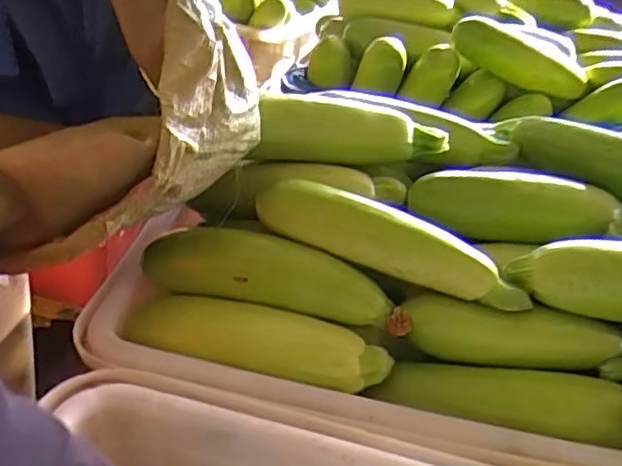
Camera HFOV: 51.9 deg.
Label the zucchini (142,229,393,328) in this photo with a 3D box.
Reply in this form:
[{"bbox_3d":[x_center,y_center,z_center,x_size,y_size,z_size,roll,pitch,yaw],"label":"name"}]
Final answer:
[{"bbox_3d":[-0.039,0.035,0.536,0.213,0.051,0.046,12,35,7],"label":"zucchini"}]

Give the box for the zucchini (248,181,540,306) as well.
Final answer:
[{"bbox_3d":[0.066,0.002,0.539,0.227,0.041,0.049,17,35,14],"label":"zucchini"}]

